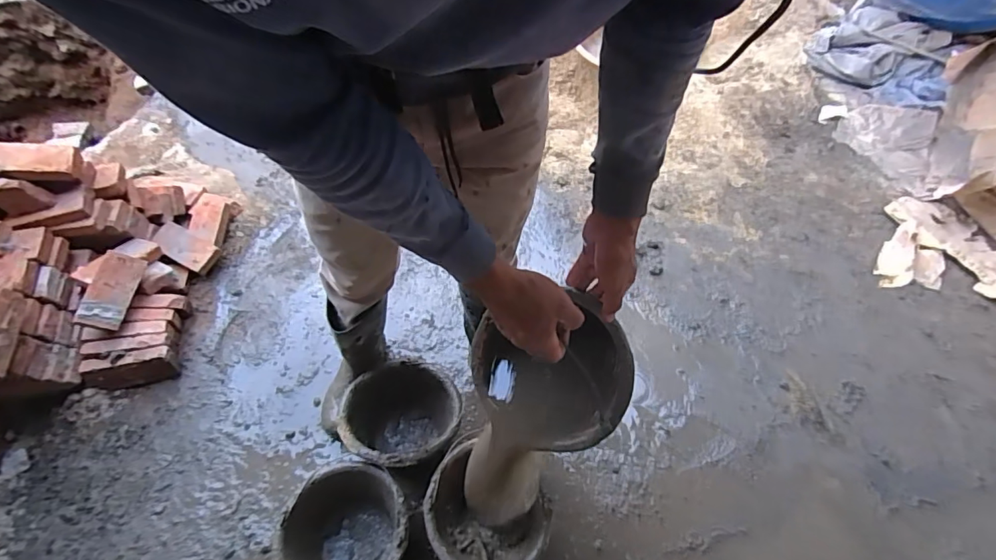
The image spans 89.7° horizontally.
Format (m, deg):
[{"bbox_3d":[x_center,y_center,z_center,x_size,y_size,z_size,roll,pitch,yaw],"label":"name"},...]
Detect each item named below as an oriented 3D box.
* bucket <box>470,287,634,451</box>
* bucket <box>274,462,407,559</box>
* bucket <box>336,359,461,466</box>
[{"bbox_3d":[0.099,0.146,0.804,0.249,0.136,0.230,1,92,25],"label":"bucket"},{"bbox_3d":[-0.295,0.516,1.029,0.229,0.191,0.247,-1,63,1],"label":"bucket"},{"bbox_3d":[-0.213,0.305,1.136,0.238,0.195,0.240,-1,63,1],"label":"bucket"}]

